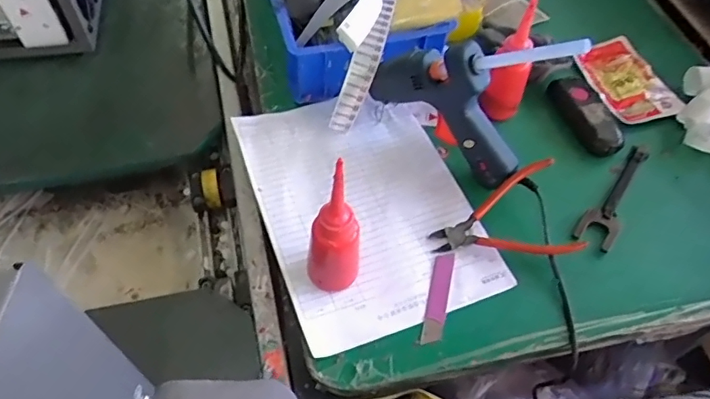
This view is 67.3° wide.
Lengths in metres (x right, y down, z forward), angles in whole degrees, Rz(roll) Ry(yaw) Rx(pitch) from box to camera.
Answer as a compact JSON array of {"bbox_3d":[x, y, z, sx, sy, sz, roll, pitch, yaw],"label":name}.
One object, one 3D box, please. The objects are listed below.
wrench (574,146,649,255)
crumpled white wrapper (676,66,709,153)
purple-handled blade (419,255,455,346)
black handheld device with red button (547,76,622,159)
[{"bbox_3d":[0.289,-0.011,0.577,0.037,0.009,0.160,33,62,19],"label":"wrench"},{"bbox_3d":[0.410,-0.103,0.619,0.065,0.036,0.114,25,60,15],"label":"crumpled white wrapper"},{"bbox_3d":[0.079,0.092,0.506,0.019,0.004,0.094,12,57,7],"label":"purple-handled blade"},{"bbox_3d":[0.271,-0.100,0.619,0.053,0.017,0.111,-19,59,-13],"label":"black handheld device with red button"}]

